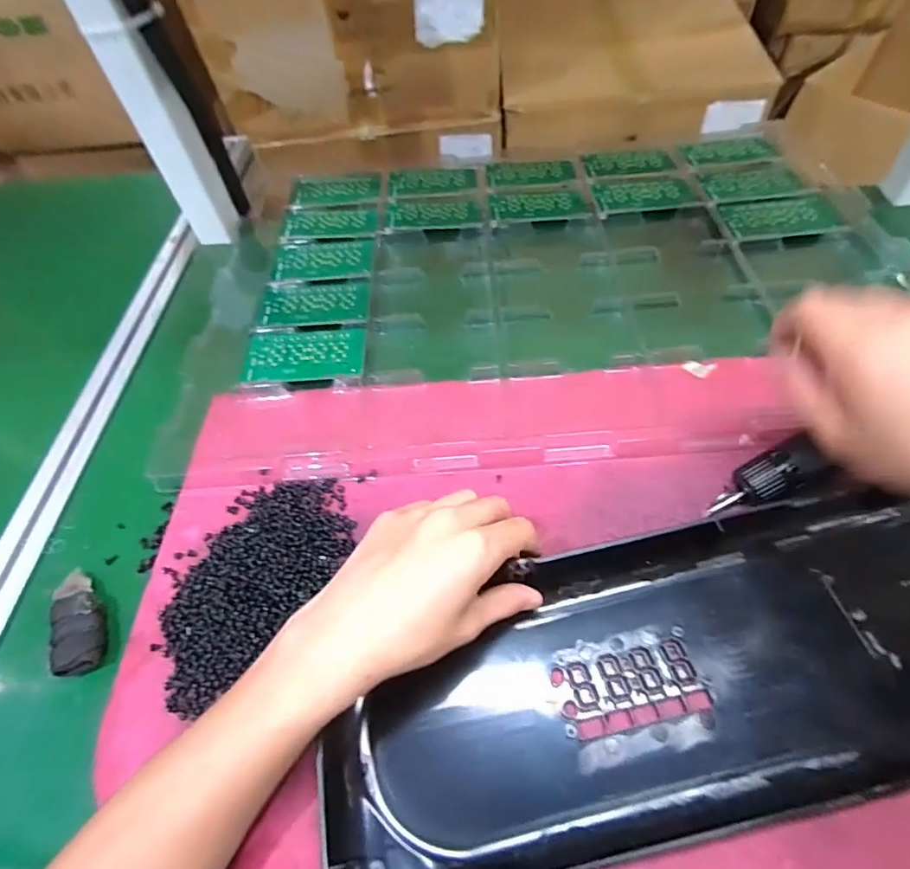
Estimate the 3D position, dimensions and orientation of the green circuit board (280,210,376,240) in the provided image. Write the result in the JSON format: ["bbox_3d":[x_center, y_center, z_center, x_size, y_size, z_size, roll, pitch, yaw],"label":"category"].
[{"bbox_3d":[-0.141,-0.243,0.591,0.103,0.004,0.053,-4,57,-2],"label":"green circuit board"}]

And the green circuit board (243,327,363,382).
[{"bbox_3d":[-0.136,-0.073,0.469,0.105,0.008,0.059,-3,56,2],"label":"green circuit board"}]

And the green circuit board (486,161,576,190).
[{"bbox_3d":[0.092,-0.313,0.619,0.104,0.004,0.050,-4,56,2],"label":"green circuit board"}]

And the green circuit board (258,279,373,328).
[{"bbox_3d":[-0.136,-0.131,0.509,0.102,0.006,0.066,-5,56,1],"label":"green circuit board"}]

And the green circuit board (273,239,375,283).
[{"bbox_3d":[-0.138,-0.186,0.552,0.102,0.004,0.064,-4,57,-3],"label":"green circuit board"}]

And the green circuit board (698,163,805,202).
[{"bbox_3d":[0.329,-0.282,0.574,0.098,0.005,0.058,-10,56,-2],"label":"green circuit board"}]

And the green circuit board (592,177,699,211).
[{"bbox_3d":[0.211,-0.270,0.578,0.101,0.004,0.061,-4,53,3],"label":"green circuit board"}]

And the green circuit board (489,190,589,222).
[{"bbox_3d":[0.093,-0.263,0.584,0.104,0.004,0.055,-7,56,0],"label":"green circuit board"}]

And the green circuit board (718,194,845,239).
[{"bbox_3d":[0.336,-0.223,0.530,0.104,0.007,0.071,-3,56,3],"label":"green circuit board"}]

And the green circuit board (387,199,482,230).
[{"bbox_3d":[-0.023,-0.253,0.587,0.104,0.005,0.053,-2,56,4],"label":"green circuit board"}]

